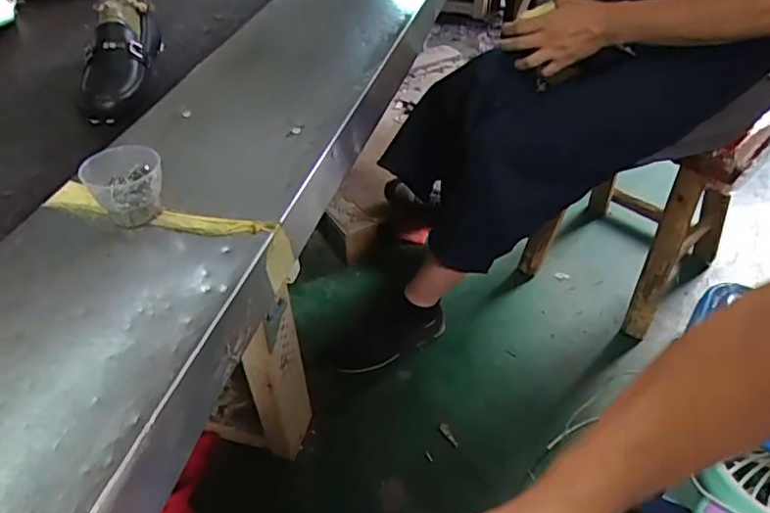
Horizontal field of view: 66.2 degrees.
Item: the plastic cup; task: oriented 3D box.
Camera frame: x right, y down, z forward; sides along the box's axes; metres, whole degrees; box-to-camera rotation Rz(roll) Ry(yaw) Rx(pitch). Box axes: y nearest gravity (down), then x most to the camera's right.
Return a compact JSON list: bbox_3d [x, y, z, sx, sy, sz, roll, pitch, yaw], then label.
[{"bbox_3d":[-0.224,-0.061,0.513,0.064,0.052,0.059,-25,49,-22],"label":"plastic cup"}]

